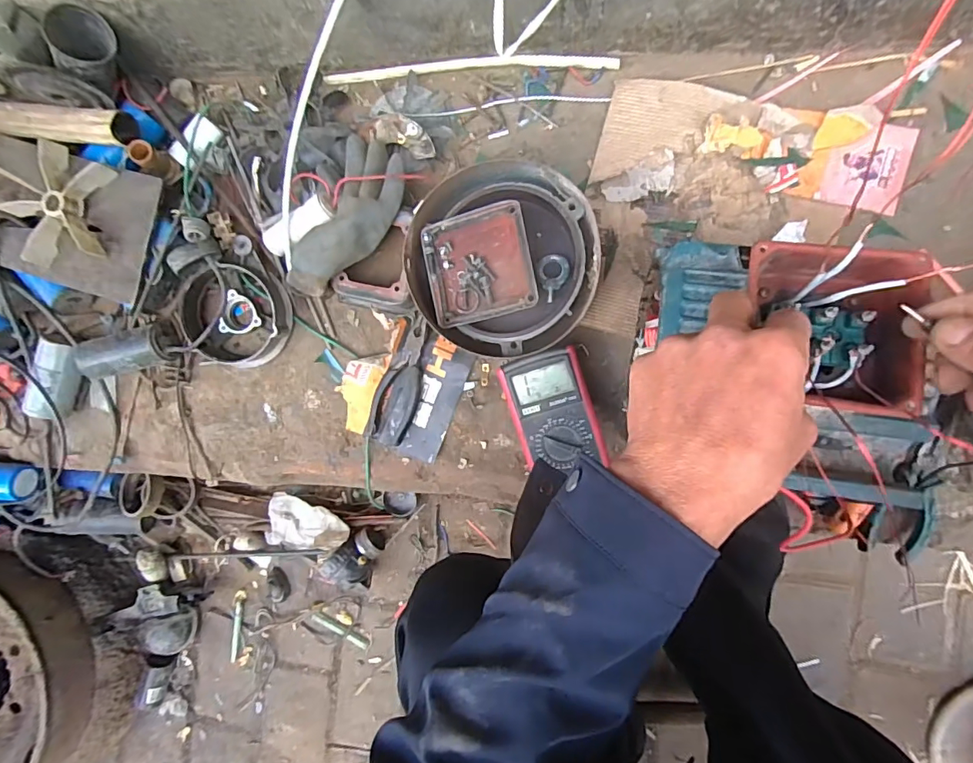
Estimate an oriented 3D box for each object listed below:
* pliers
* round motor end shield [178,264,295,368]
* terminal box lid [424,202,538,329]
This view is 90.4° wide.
[{"bbox_3d":[-0.102,-0.002,0.580,0.050,0.022,0.160,20,93,9],"label":"pliers"},{"bbox_3d":[-0.308,-0.080,0.596,0.127,0.058,0.117,0,90,9],"label":"round motor end shield"},{"bbox_3d":[-0.008,-0.120,0.499,0.107,0.023,0.110,-10,88,9],"label":"terminal box lid"}]

